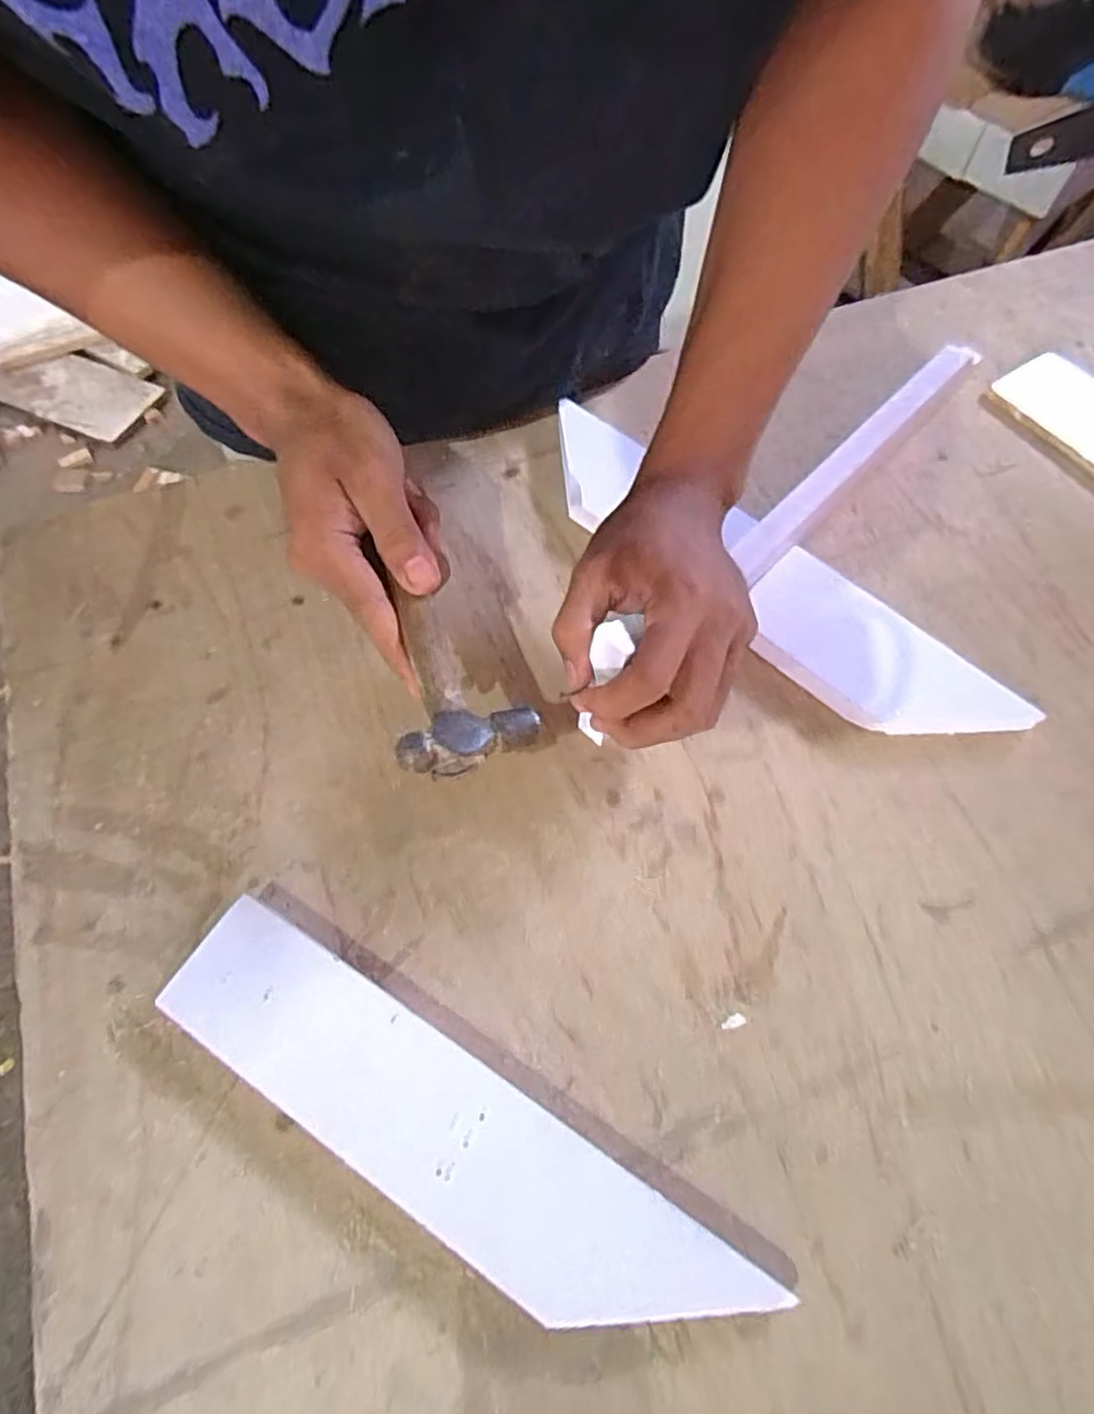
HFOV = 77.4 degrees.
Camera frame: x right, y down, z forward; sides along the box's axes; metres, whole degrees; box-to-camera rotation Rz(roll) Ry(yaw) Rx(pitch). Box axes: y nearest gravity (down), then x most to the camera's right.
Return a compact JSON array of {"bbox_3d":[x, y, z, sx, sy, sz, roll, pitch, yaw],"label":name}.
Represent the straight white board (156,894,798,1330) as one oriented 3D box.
[{"bbox_3d":[-0.048,0.189,0.307,0.279,0.019,0.061,30,68,14],"label":"straight white board"}]

